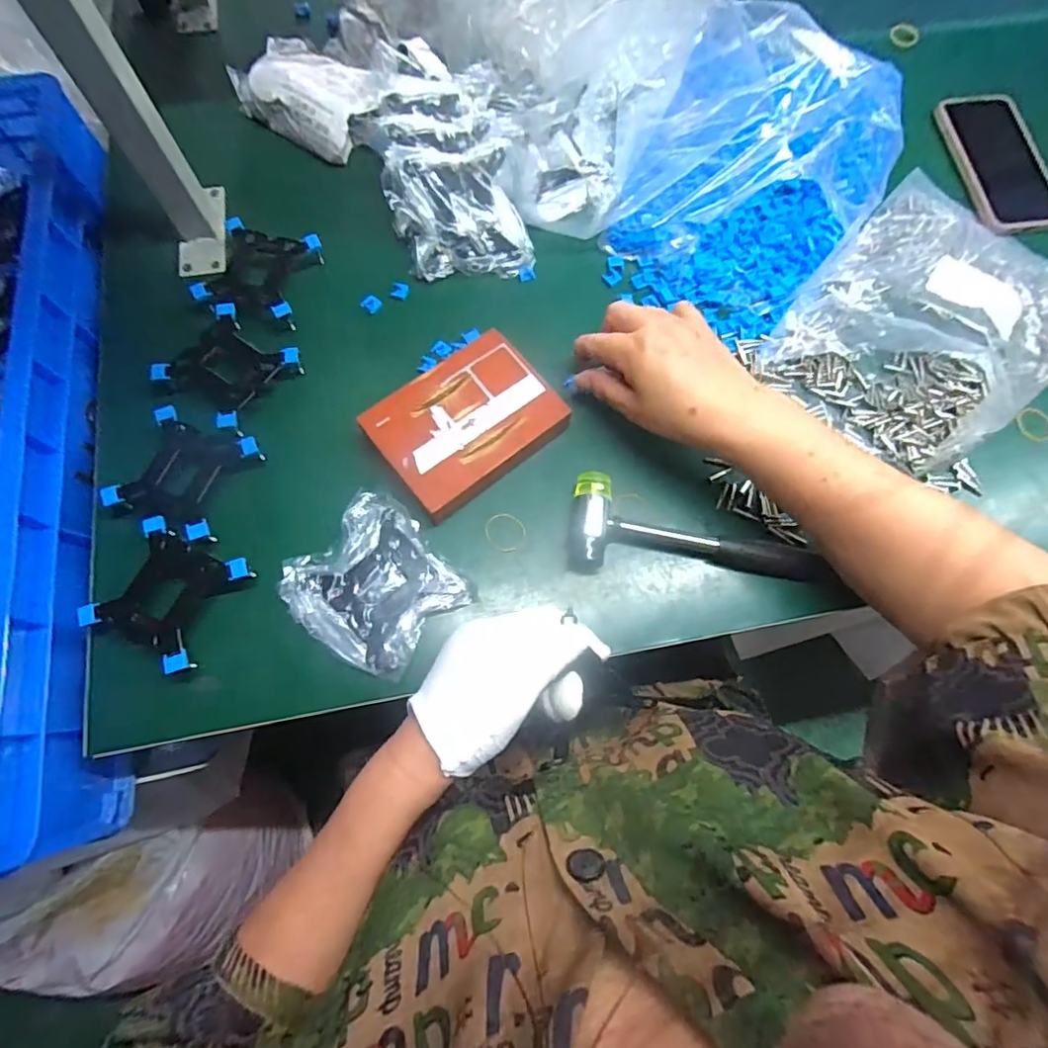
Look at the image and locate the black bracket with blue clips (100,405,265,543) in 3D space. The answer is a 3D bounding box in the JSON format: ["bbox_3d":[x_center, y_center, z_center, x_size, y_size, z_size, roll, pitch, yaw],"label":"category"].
[{"bbox_3d":[-0.263,-0.041,0.428,0.093,0.012,0.089,15,74,3],"label":"black bracket with blue clips"}]

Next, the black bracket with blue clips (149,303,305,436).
[{"bbox_3d":[-0.248,-0.131,0.460,0.098,0.019,0.086,33,76,8],"label":"black bracket with blue clips"}]

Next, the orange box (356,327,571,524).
[{"bbox_3d":[-0.047,-0.081,0.452,0.137,0.029,0.107,-38,78,-11],"label":"orange box"}]

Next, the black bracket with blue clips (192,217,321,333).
[{"bbox_3d":[-0.232,-0.221,0.490,0.086,0.016,0.083,15,74,3],"label":"black bracket with blue clips"}]

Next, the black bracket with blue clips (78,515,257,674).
[{"bbox_3d":[-0.257,0.049,0.403,0.086,0.021,0.084,24,75,6],"label":"black bracket with blue clips"}]

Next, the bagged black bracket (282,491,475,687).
[{"bbox_3d":[-0.112,0.046,0.422,0.116,0.013,0.107,40,77,10],"label":"bagged black bracket"}]

